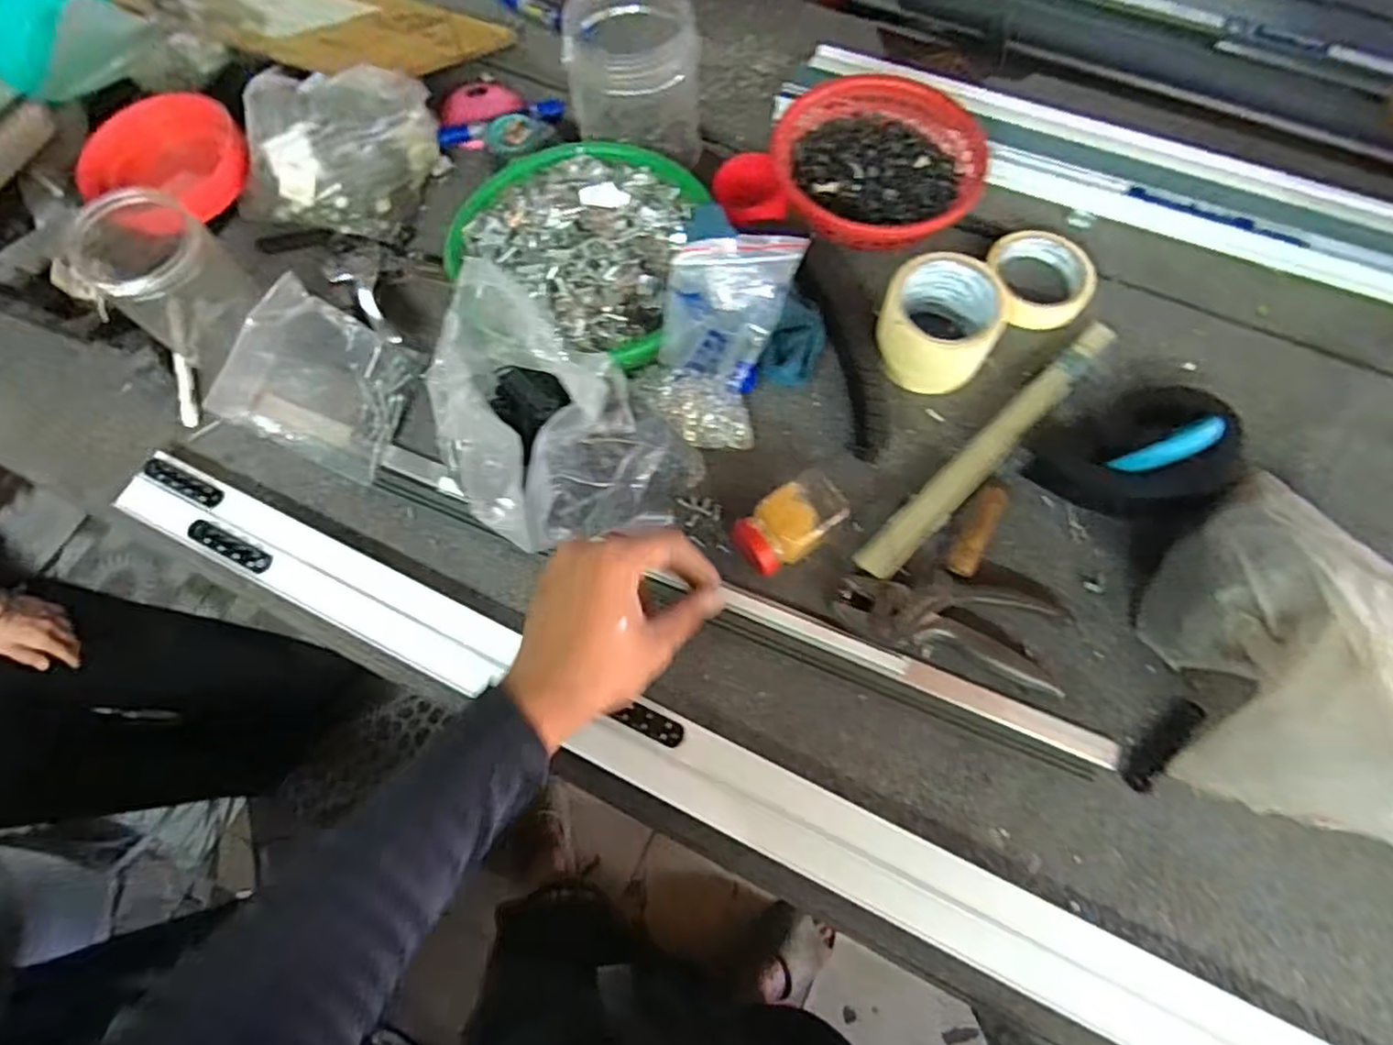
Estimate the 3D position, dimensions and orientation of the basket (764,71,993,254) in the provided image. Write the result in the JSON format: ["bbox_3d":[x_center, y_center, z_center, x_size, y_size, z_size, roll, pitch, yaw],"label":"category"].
[{"bbox_3d":[0.173,-0.347,0.668,0.196,0.061,0.199,0,70,1],"label":"basket"}]

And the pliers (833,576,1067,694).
[{"bbox_3d":[0.198,0.071,0.529,0.171,0.035,0.073,16,71,7],"label":"pliers"}]

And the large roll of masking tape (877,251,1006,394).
[{"bbox_3d":[0.210,-0.172,0.594,0.097,0.076,0.104,0,70,1],"label":"large roll of masking tape"}]

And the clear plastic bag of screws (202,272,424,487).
[{"bbox_3d":[-0.329,-0.129,0.596,0.134,0.061,0.140,18,71,8],"label":"clear plastic bag of screws"}]

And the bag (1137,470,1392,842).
[{"bbox_3d":[0.419,0.090,0.458,0.166,0.131,0.257,6,70,4],"label":"bag"}]

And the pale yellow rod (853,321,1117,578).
[{"bbox_3d":[0.248,-0.064,0.577,0.311,0.028,0.035,-42,74,-13],"label":"pale yellow rod"}]

